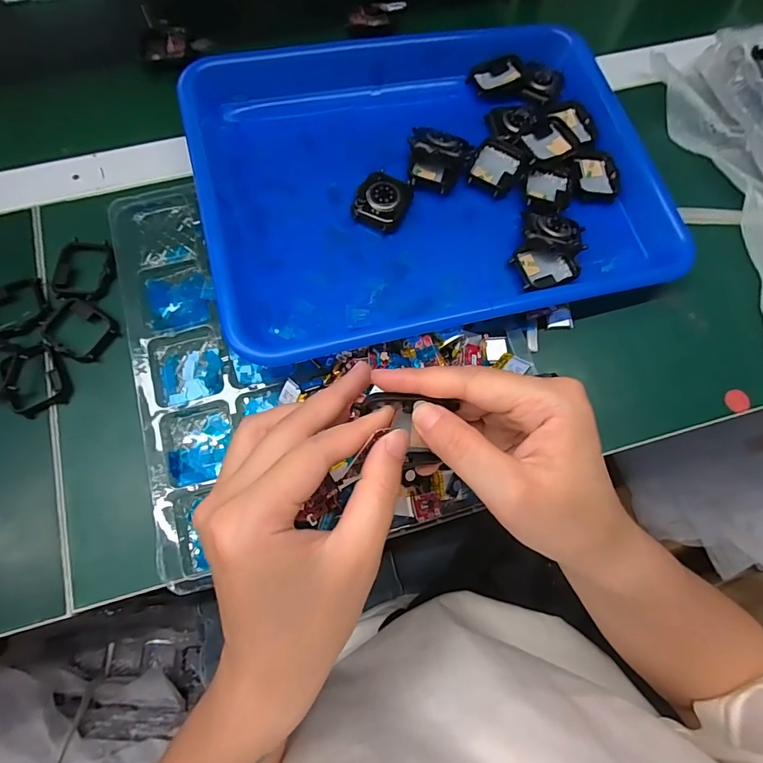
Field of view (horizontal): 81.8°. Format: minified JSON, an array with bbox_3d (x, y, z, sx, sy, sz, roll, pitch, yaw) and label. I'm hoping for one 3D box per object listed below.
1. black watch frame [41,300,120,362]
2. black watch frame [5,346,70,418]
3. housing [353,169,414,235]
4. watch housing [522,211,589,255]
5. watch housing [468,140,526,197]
[{"bbox_3d":[-0.208,-0.034,0.304,0.044,0.011,0.037,31,77,10],"label":"black watch frame"},{"bbox_3d":[-0.230,-0.001,0.290,0.032,0.014,0.043,-23,75,-5],"label":"black watch frame"},{"bbox_3d":[0.001,-0.129,0.313,0.035,0.010,0.041,22,76,8],"label":"housing"},{"bbox_3d":[0.123,-0.108,0.312,0.045,0.008,0.033,7,74,4],"label":"watch housing"},{"bbox_3d":[0.086,-0.162,0.333,0.034,0.008,0.044,27,77,9],"label":"watch housing"}]

